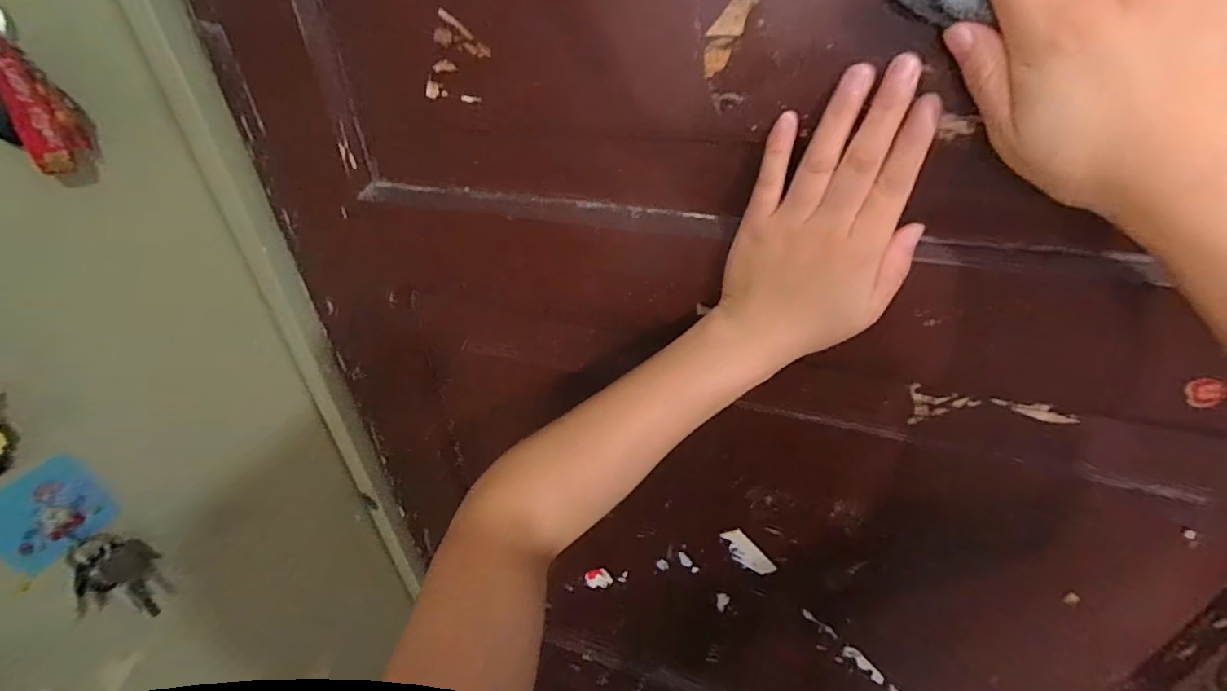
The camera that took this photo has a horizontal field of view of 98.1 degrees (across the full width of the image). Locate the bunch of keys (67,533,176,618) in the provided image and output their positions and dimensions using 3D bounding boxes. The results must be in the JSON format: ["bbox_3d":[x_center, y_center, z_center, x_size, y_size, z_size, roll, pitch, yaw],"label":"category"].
[{"bbox_3d":[-0.479,0.226,0.516,0.022,0.098,0.064,10,37,19],"label":"bunch of keys"}]

